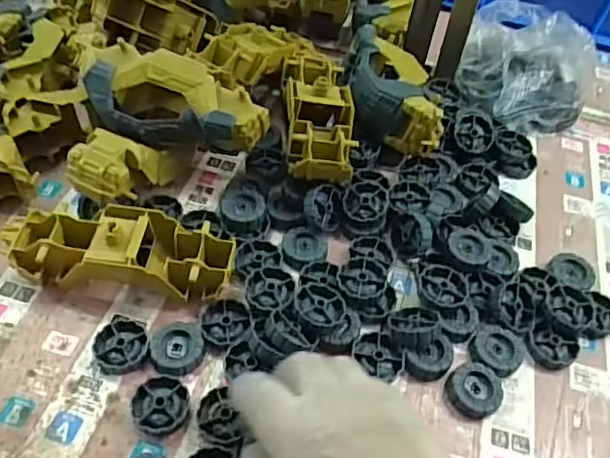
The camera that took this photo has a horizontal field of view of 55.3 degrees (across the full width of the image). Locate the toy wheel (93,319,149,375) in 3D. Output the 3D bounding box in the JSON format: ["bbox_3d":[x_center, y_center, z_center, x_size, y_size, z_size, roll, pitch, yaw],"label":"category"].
[{"bbox_3d":[-0.133,0.086,0.423,0.039,0.013,0.039,3,50,-3],"label":"toy wheel"}]

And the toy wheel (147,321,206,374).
[{"bbox_3d":[-0.093,0.088,0.423,0.038,0.014,0.039,3,50,-3],"label":"toy wheel"}]

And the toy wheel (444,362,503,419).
[{"bbox_3d":[0.122,0.116,0.422,0.038,0.014,0.037,3,50,-3],"label":"toy wheel"}]

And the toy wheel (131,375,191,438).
[{"bbox_3d":[-0.098,0.121,0.396,0.038,0.011,0.038,3,50,-3],"label":"toy wheel"}]

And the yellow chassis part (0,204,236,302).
[{"bbox_3d":[-0.145,0.019,0.455,0.179,0.053,0.061,9,50,2],"label":"yellow chassis part"}]

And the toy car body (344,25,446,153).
[{"bbox_3d":[0.081,-0.142,0.575,0.075,0.049,0.157,-1,51,-7],"label":"toy car body"}]

